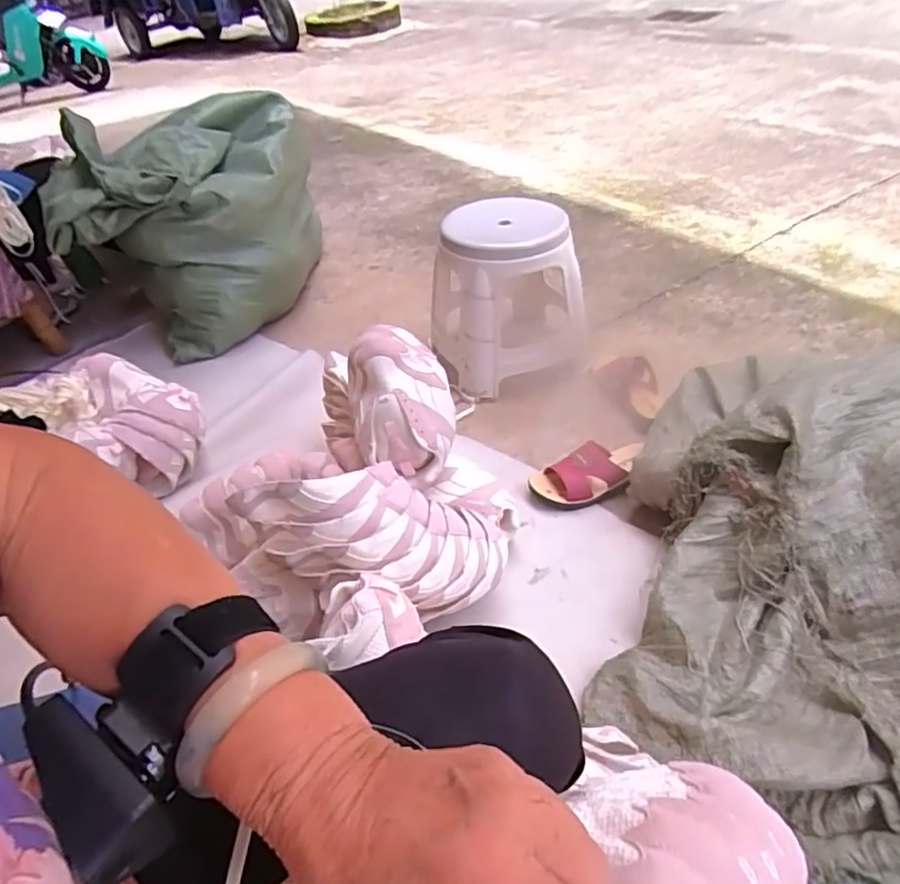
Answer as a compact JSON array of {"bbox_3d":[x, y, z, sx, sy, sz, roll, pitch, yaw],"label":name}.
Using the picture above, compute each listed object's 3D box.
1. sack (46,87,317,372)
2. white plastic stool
[{"bbox_3d":[-0.583,-0.525,1.425,0.475,0.431,0.479,-11,44,0],"label":"sack"},{"bbox_3d":[0.103,-0.286,1.167,0.280,0.297,0.248,-14,44,-4],"label":"white plastic stool"}]

